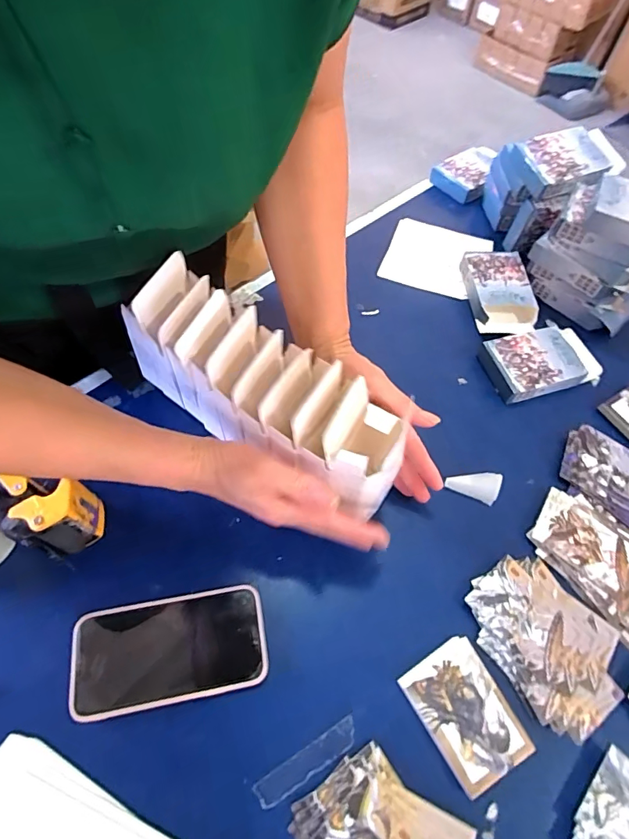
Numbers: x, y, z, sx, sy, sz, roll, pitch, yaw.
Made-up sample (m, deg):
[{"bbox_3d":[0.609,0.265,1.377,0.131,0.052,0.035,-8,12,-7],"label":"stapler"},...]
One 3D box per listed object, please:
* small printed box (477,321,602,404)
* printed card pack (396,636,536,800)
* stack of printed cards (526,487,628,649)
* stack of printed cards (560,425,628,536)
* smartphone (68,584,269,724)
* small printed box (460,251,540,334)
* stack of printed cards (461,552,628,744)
[{"bbox_3d":[0.270,-0.074,0.551,0.130,0.030,0.090,-13,61,-13],"label":"small printed box"},{"bbox_3d":[0.121,0.234,0.368,0.067,0.012,0.092,-27,65,-19],"label":"printed card pack"},{"bbox_3d":[0.272,0.133,0.436,0.086,0.008,0.133,-36,68,-23],"label":"stack of printed cards"},{"bbox_3d":[0.320,0.066,0.481,0.087,0.011,0.127,-34,67,-22],"label":"stack of printed cards"},{"bbox_3d":[-0.118,0.187,0.376,0.154,0.008,0.080,-7,60,-9],"label":"smartphone"},{"bbox_3d":[0.242,-0.170,0.605,0.077,0.035,0.111,-5,59,-8],"label":"small printed box"},{"bbox_3d":[0.204,0.189,0.400,0.102,0.008,0.137,-31,66,-21],"label":"stack of printed cards"}]

